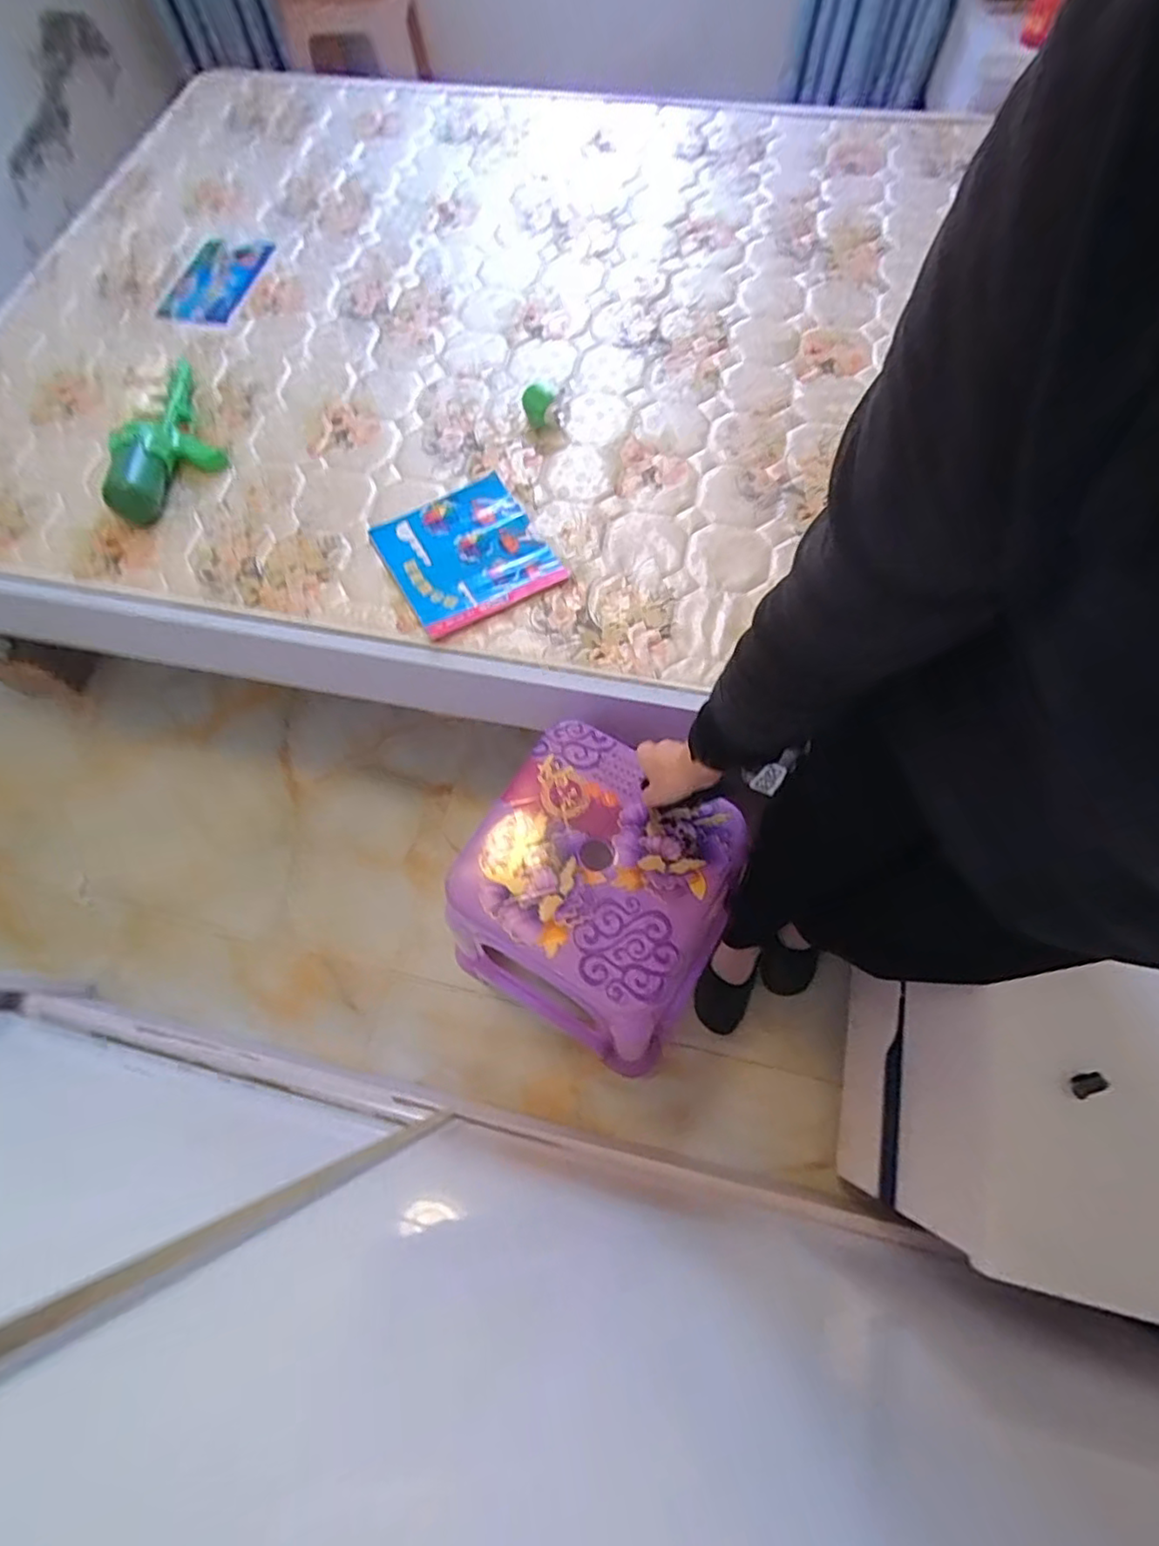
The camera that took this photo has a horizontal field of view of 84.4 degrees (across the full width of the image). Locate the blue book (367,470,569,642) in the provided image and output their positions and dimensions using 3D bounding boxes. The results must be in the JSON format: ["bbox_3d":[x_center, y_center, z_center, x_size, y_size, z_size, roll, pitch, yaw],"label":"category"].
[{"bbox_3d":[-0.169,-0.332,0.959,0.223,0.016,0.234,-29,71,-11],"label":"blue book"}]

